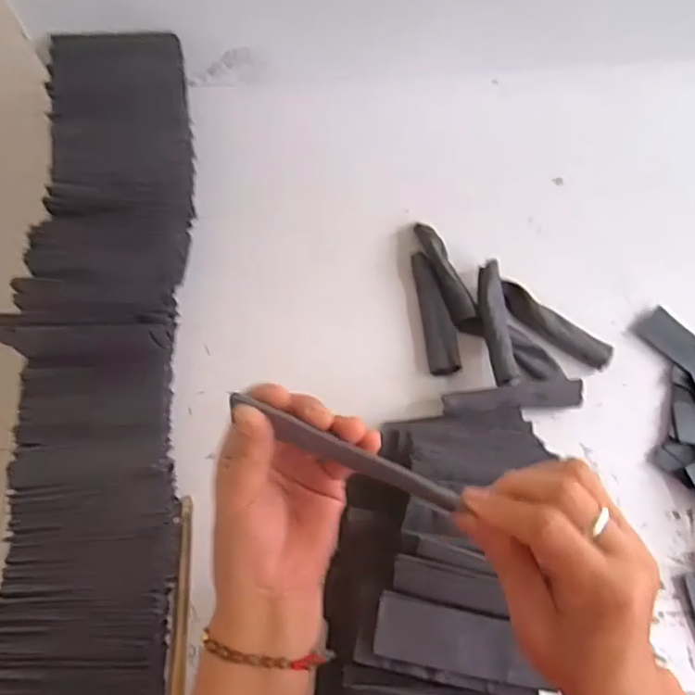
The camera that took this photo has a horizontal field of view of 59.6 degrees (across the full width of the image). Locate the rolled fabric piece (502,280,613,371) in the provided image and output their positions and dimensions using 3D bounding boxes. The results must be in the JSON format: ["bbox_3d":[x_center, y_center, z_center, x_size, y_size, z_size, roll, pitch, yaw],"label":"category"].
[{"bbox_3d":[0.233,-0.023,0.689,0.140,0.024,0.037,34,73,12],"label":"rolled fabric piece"}]

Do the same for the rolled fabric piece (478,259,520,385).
[{"bbox_3d":[0.166,-0.031,0.682,0.031,0.035,0.148,-5,69,-1],"label":"rolled fabric piece"}]

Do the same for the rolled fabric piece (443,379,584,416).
[{"bbox_3d":[0.178,0.053,0.657,0.145,0.021,0.027,-4,69,-1],"label":"rolled fabric piece"}]

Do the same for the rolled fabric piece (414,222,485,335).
[{"bbox_3d":[0.116,-0.084,0.706,0.029,0.021,0.156,-16,70,-5],"label":"rolled fabric piece"}]

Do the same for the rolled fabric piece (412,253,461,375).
[{"bbox_3d":[0.104,-0.041,0.700,0.035,0.018,0.147,-6,69,-2],"label":"rolled fabric piece"}]

